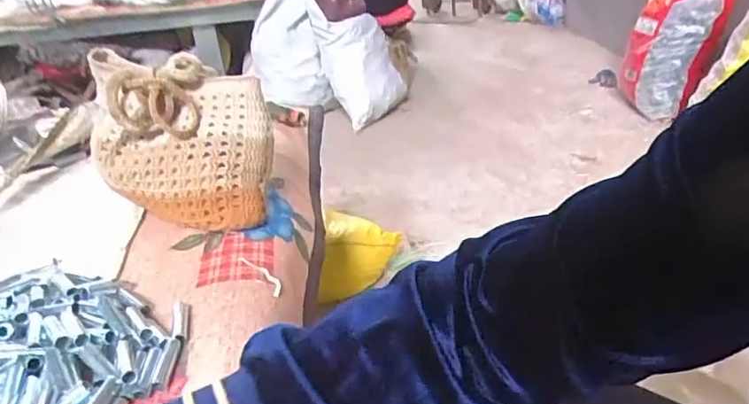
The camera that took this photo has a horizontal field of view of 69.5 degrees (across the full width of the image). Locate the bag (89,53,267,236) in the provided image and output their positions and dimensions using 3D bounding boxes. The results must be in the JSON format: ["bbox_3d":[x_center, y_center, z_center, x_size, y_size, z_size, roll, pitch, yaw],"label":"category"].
[{"bbox_3d":[-0.205,-0.061,0.578,0.176,0.163,0.110,10,33,25],"label":"bag"}]

